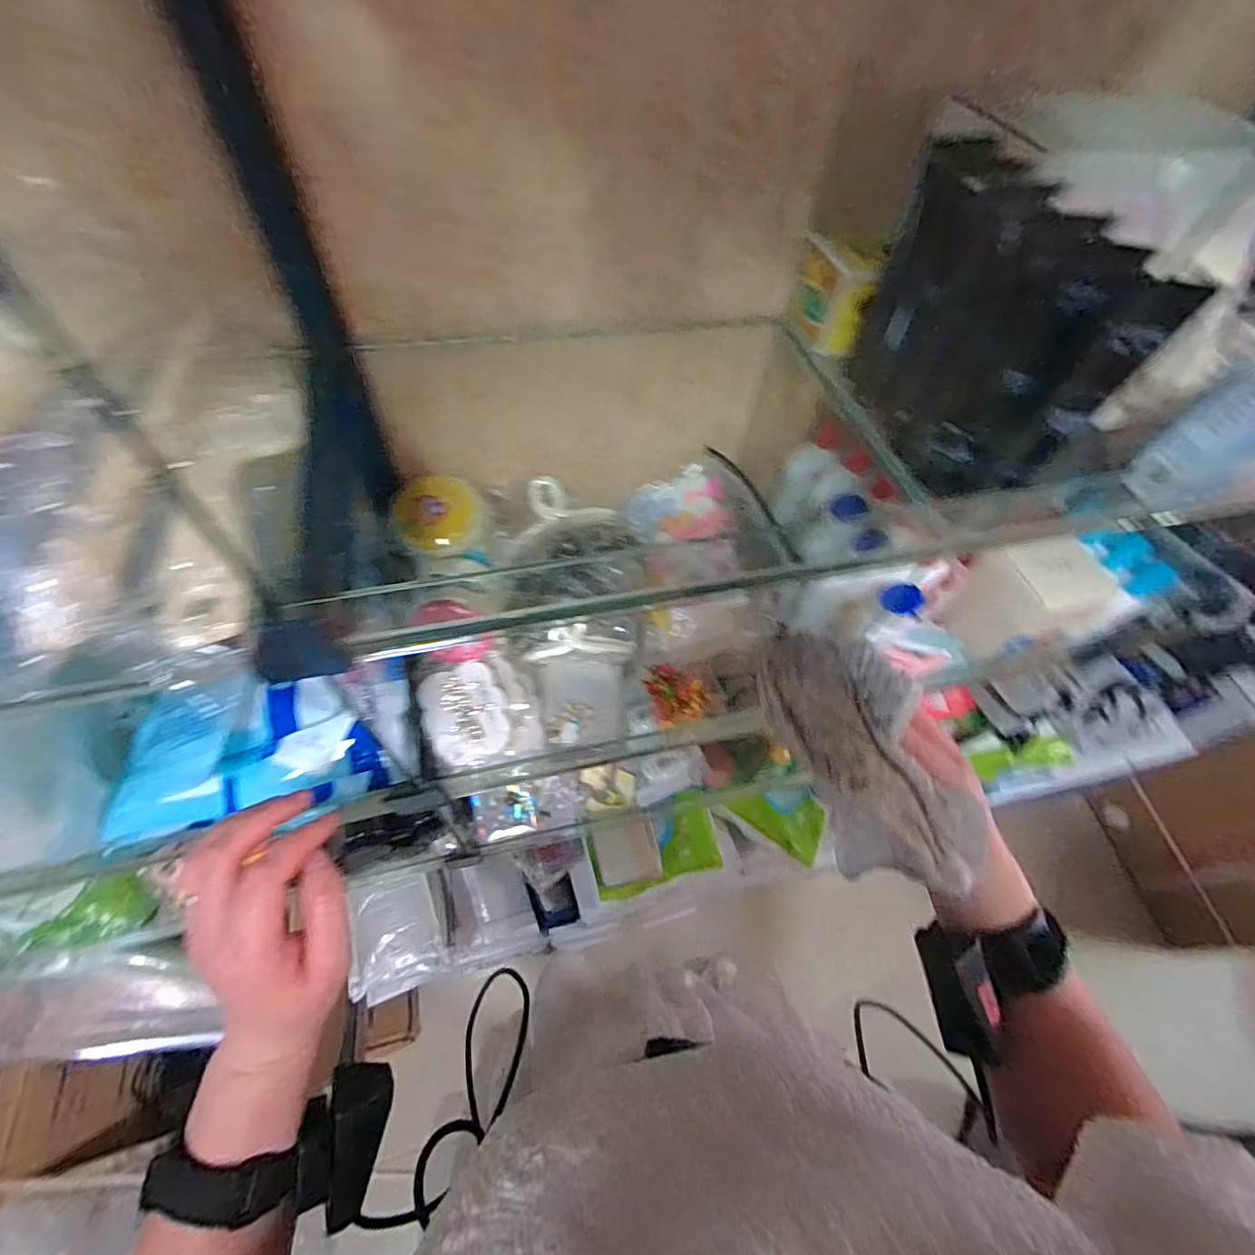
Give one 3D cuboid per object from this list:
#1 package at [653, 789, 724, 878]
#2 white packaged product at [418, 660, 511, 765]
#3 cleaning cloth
[{"bbox_3d":[0.092,0.312,0.858,0.097,0.036,0.114,-7,58,-9],"label":"package"},{"bbox_3d":[-0.140,0.072,0.479,0.064,0.016,0.082,-21,62,-17],"label":"white packaged product"},{"bbox_3d":[0.136,0.076,0.332,0.063,0.067,0.160,-22,75,-18],"label":"cleaning cloth"}]

